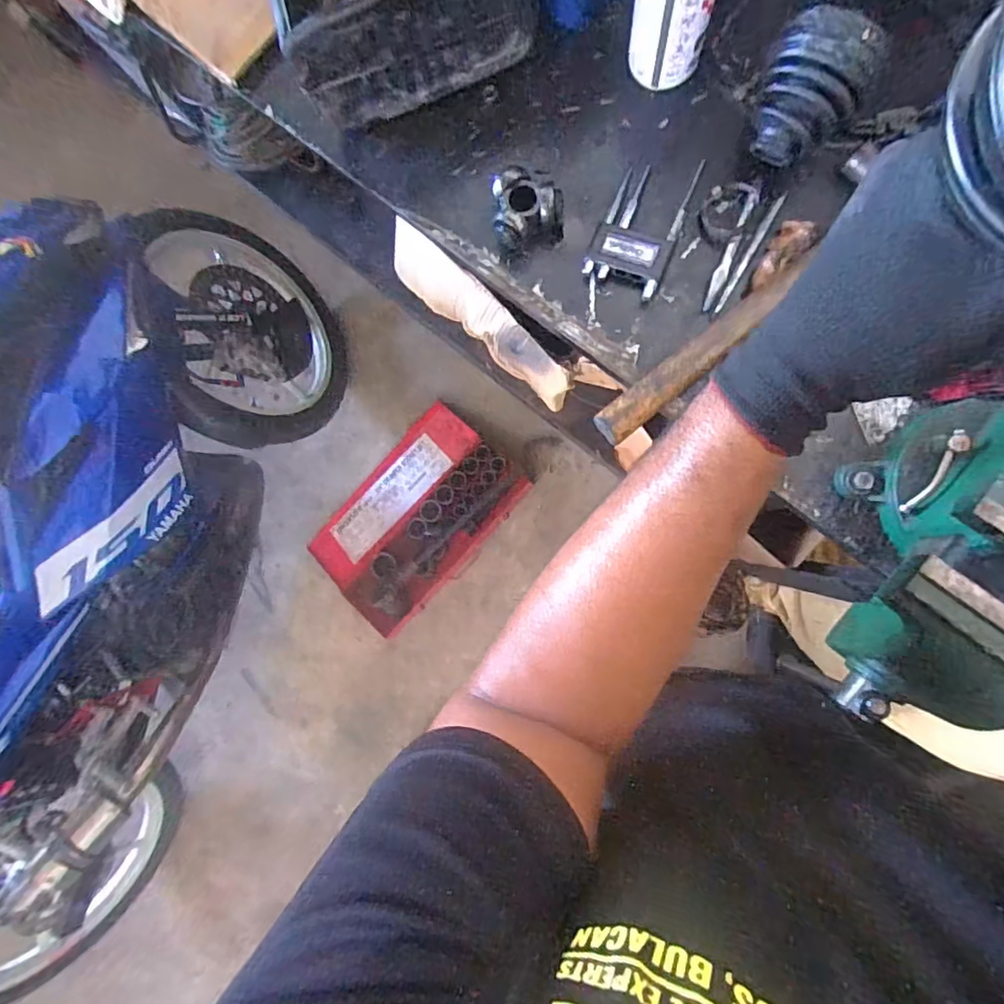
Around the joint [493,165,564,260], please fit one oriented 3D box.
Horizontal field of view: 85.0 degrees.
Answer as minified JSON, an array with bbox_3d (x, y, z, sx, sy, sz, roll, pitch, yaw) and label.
[{"bbox_3d":[0.025,-0.272,0.509,0.062,0.032,0.072,-2,86,8],"label":"joint"}]

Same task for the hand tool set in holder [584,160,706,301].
[{"bbox_3d":[0.132,-0.258,0.508,0.074,0.020,0.128,26,90,9],"label":"hand tool set in holder"}]

